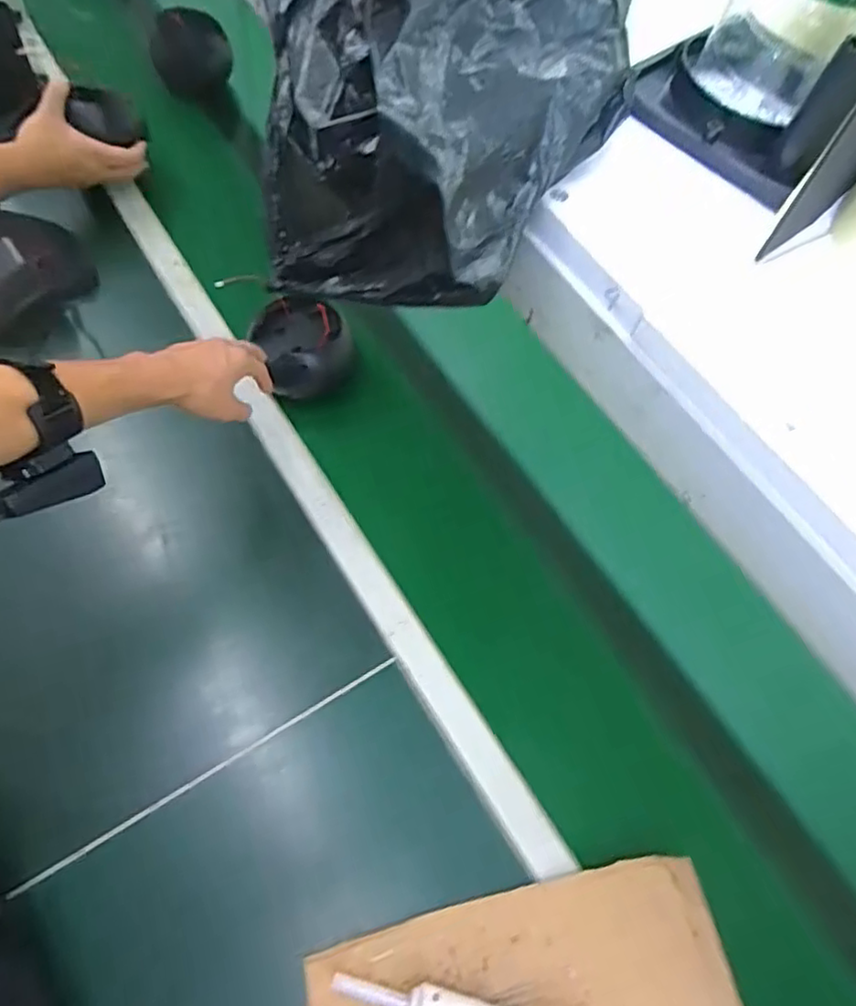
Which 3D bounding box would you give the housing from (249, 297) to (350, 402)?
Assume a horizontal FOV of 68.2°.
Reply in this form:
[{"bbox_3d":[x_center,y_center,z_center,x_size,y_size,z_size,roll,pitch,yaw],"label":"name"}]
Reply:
[{"bbox_3d":[-0.159,-0.194,0.788,0.101,0.081,0.096,1,62,-3],"label":"housing"}]

